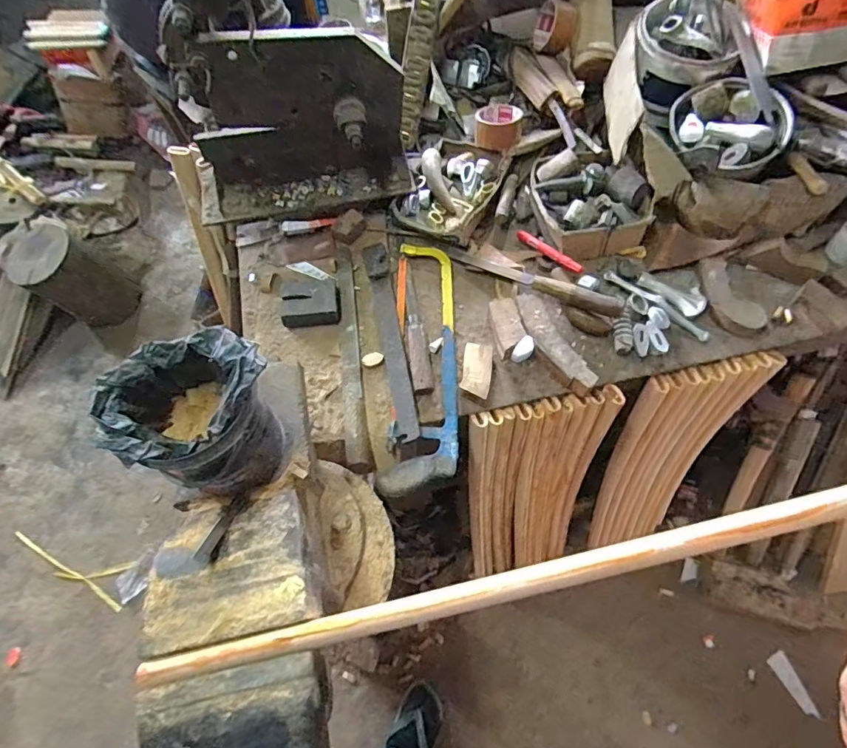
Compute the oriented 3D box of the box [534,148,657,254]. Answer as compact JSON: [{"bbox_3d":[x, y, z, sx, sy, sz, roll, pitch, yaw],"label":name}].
[{"bbox_3d":[0.283,-0.307,0.857,0.169,0.068,0.200,-16,65,-6],"label":"box"}]

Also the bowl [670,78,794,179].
[{"bbox_3d":[0.481,-0.389,0.778,0.161,0.064,0.154,-1,64,1],"label":"bowl"}]

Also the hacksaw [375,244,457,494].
[{"bbox_3d":[0.002,-0.028,0.764,0.108,0.024,0.424,3,64,3],"label":"hacksaw"}]

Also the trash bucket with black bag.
[{"bbox_3d":[-0.216,0.039,0.484,0.129,0.128,0.131,-1,64,1],"label":"trash bucket with black bag"}]

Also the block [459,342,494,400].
[{"bbox_3d":[0.081,-0.007,0.739,0.044,0.016,0.080,9,65,6],"label":"block"}]

